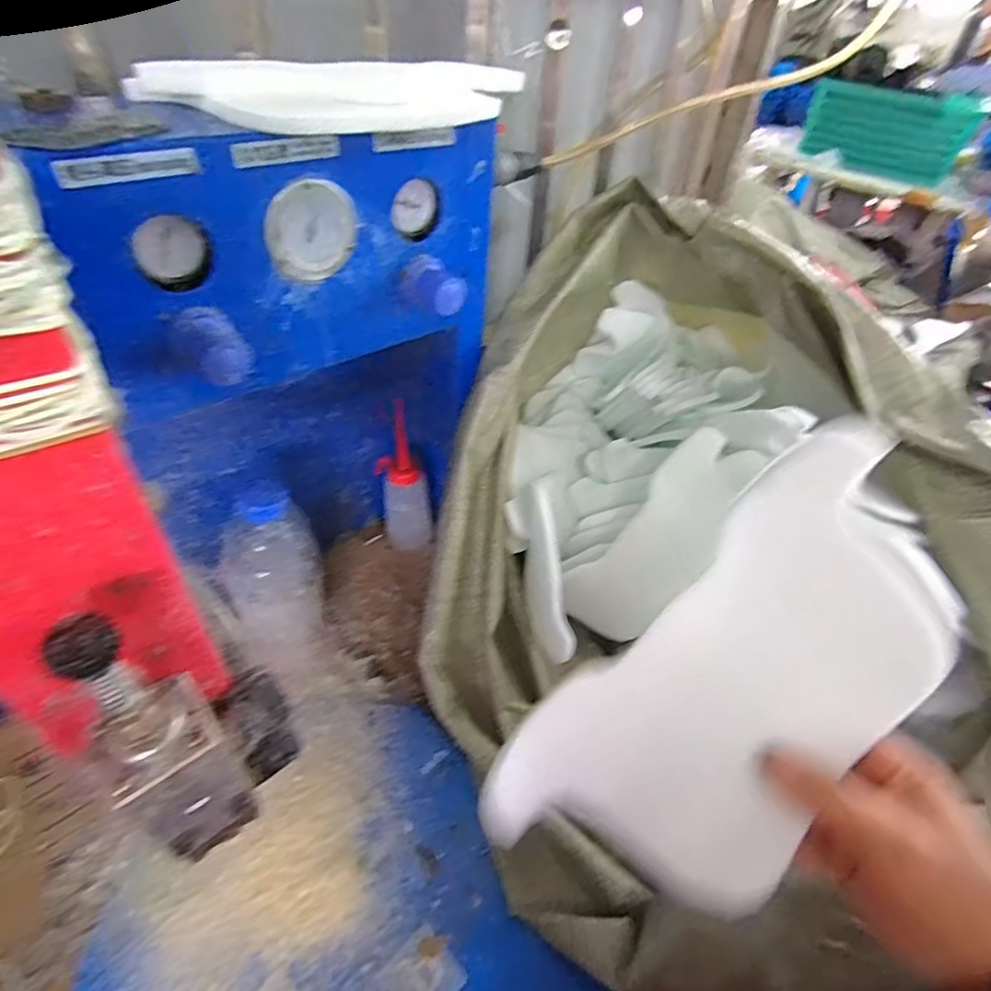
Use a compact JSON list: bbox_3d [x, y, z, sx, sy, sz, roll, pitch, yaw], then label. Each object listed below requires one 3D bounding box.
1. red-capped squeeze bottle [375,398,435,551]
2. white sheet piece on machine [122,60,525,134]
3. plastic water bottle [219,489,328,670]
[{"bbox_3d":[-0.101,-0.016,0.647,0.049,0.169,0.058,-13,46,-19],"label":"red-capped squeeze bottle"},{"bbox_3d":[-0.078,-0.254,0.374,0.266,0.017,0.075,-20,67,-26],"label":"white sheet piece on machine"},{"bbox_3d":[-0.204,0.080,0.544,0.084,0.164,0.076,-13,46,-19],"label":"plastic water bottle"}]

